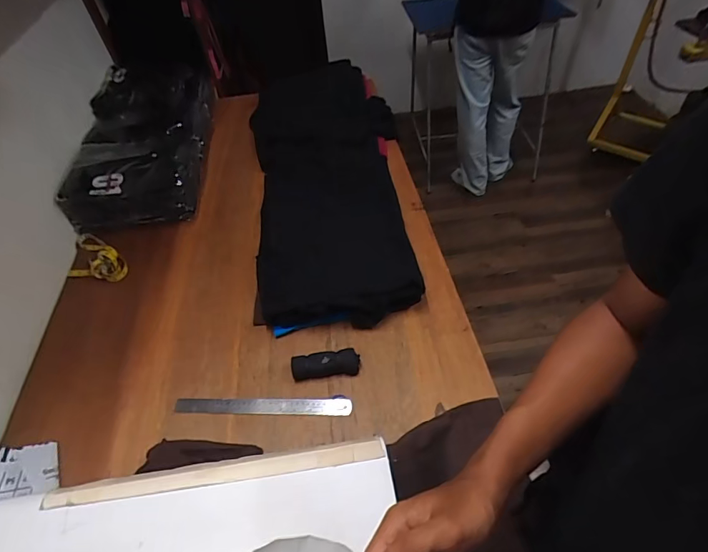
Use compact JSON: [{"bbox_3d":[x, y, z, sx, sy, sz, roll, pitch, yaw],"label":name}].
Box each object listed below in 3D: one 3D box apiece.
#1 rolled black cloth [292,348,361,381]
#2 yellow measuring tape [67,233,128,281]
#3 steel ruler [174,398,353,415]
[{"bbox_3d":[-0.054,0.165,0.801,0.126,0.037,0.043,-5,49,-1],"label":"rolled black cloth"},{"bbox_3d":[-0.632,-0.039,1.017,0.206,0.031,0.107,28,56,25],"label":"yellow measuring tape"},{"bbox_3d":[-0.167,0.238,0.774,0.320,0.009,0.030,0,54,4],"label":"steel ruler"}]

